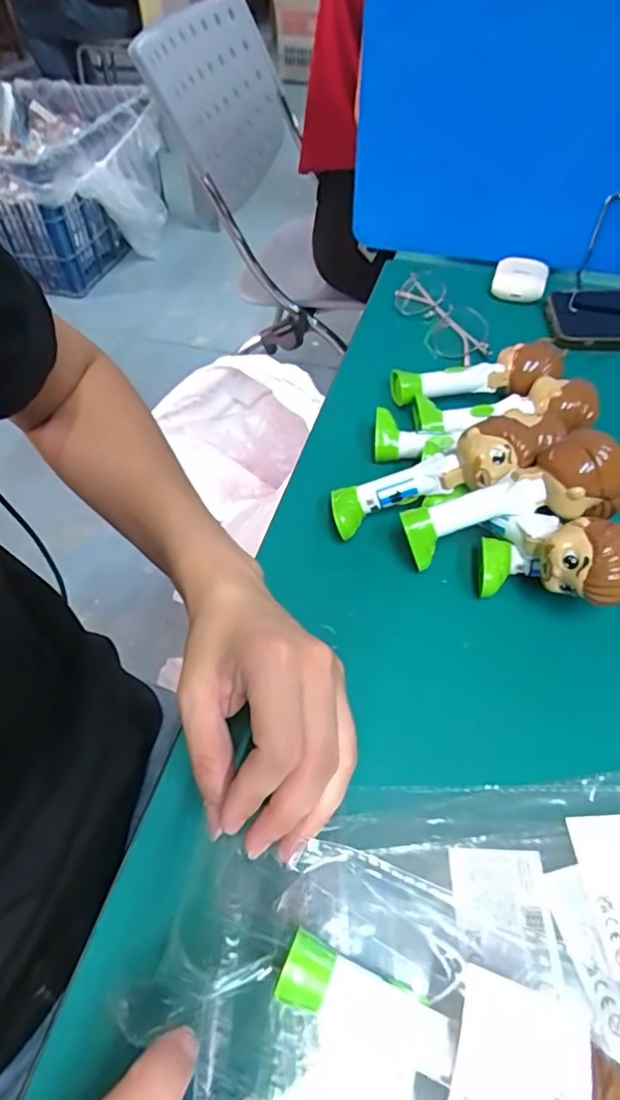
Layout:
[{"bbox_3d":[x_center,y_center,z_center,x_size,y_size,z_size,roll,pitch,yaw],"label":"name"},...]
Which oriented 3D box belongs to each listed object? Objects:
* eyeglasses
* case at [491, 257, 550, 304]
[{"bbox_3d":[0.117,-0.207,0.501,0.050,0.023,0.131,-14,53,-10],"label":"eyeglasses"},{"bbox_3d":[0.197,-0.256,0.528,0.048,0.021,0.046,16,54,13],"label":"case"}]

